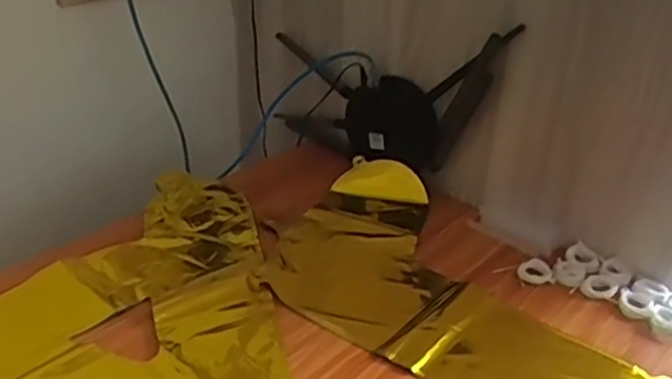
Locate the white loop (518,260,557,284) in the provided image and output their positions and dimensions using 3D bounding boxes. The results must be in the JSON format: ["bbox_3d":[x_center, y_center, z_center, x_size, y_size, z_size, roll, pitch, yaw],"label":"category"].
[{"bbox_3d":[0.189,0.077,0.644,0.034,0.012,0.023,7,30,9],"label":"white loop"}]

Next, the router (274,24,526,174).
[{"bbox_3d":[0.049,-0.101,0.766,0.328,0.160,0.032,-1,21,44],"label":"router"}]

